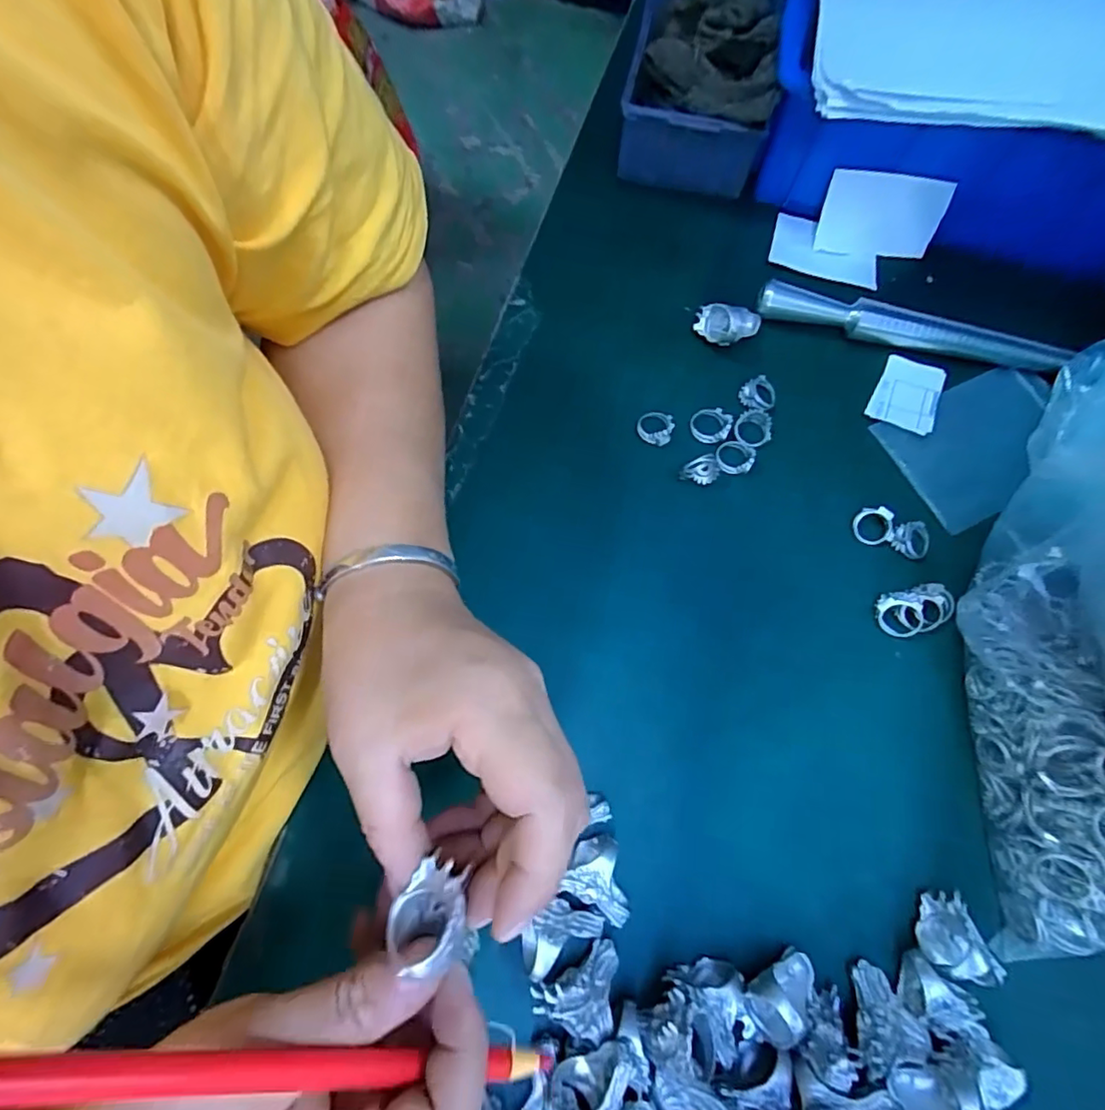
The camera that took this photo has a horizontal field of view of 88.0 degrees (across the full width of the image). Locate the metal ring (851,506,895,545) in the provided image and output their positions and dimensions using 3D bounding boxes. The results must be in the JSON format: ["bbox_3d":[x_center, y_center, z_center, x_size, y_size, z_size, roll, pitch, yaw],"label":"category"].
[{"bbox_3d":[0.183,-0.017,0.323,0.020,0.010,0.020,0,71,0],"label":"metal ring"}]

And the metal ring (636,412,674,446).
[{"bbox_3d":[0.062,-0.077,0.342,0.021,0.006,0.020,0,71,0],"label":"metal ring"}]

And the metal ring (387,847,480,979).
[{"bbox_3d":[-0.038,0.113,0.181,0.025,0.019,0.028,-16,72,-6],"label":"metal ring"}]

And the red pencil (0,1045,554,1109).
[{"bbox_3d":[-0.066,0.139,0.155,0.165,0.006,0.008,29,69,-30],"label":"red pencil"}]

